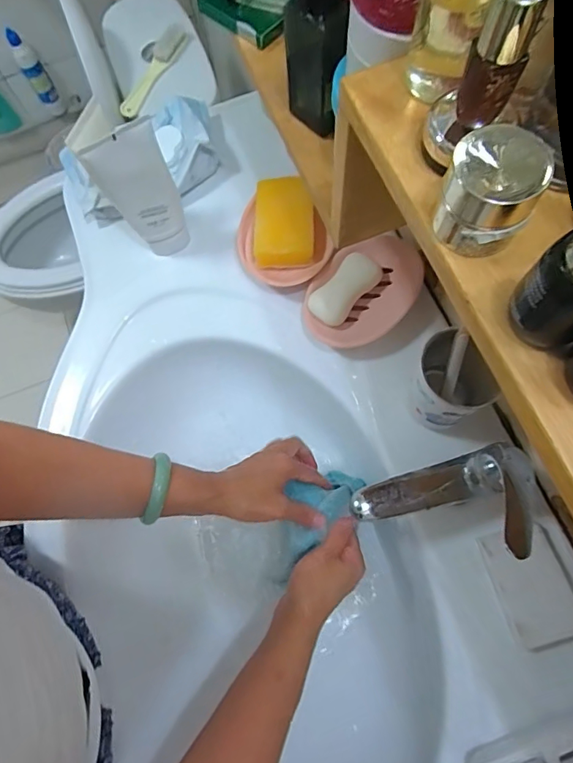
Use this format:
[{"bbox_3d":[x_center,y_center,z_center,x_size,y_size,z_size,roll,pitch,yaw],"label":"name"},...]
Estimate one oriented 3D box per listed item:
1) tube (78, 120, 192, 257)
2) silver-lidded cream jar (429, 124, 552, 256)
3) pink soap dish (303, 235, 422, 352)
[{"bbox_3d":[-0.160,-0.205,0.538,0.076,0.174,0.039,-29,73,-6],"label":"tube"},{"bbox_3d":[0.089,-0.082,0.209,0.040,0.040,0.037,-1,72,3],"label":"silver-lidded cream jar"},{"bbox_3d":[0.088,-0.103,0.540,0.148,0.029,0.109,-39,74,-9],"label":"pink soap dish"}]

